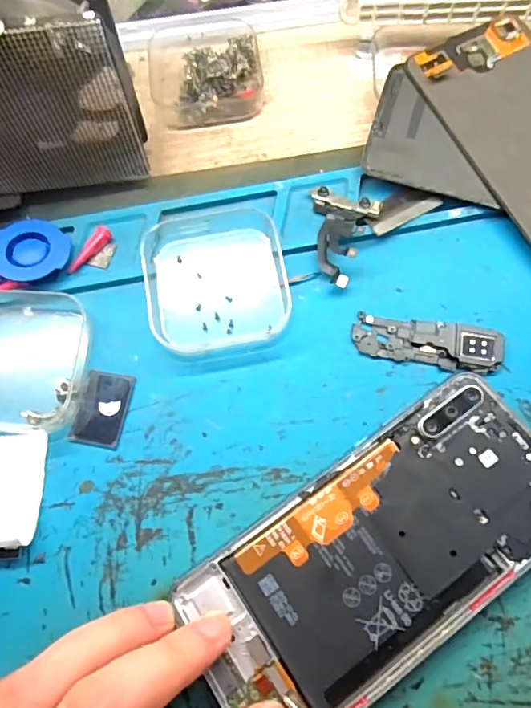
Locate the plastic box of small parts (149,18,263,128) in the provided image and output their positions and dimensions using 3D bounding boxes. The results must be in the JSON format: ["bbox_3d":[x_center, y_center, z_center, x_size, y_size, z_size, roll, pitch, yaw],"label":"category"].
[{"bbox_3d":[-0.035,-0.162,0.274,0.062,0.019,0.065,-8,71,0],"label":"plastic box of small parts"}]

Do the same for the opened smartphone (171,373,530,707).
[{"bbox_3d":[0.047,0.073,0.189,0.154,0.008,0.073,-34,73,-9],"label":"opened smartphone"}]

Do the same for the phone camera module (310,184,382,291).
[{"bbox_3d":[0.032,-0.057,0.236,0.033,0.007,0.048,21,73,9],"label":"phone camera module"}]

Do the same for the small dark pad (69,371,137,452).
[{"bbox_3d":[-0.071,0.023,0.215,0.021,0.004,0.032,9,72,6],"label":"small dark pad"}]

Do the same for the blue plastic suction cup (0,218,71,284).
[{"bbox_3d":[-0.113,-0.049,0.236,0.039,0.010,0.033,33,76,13],"label":"blue plastic suction cup"}]

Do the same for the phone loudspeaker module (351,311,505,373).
[{"bbox_3d":[0.072,-0.005,0.219,0.064,0.004,0.021,8,72,5],"label":"phone loudspeaker module"}]

